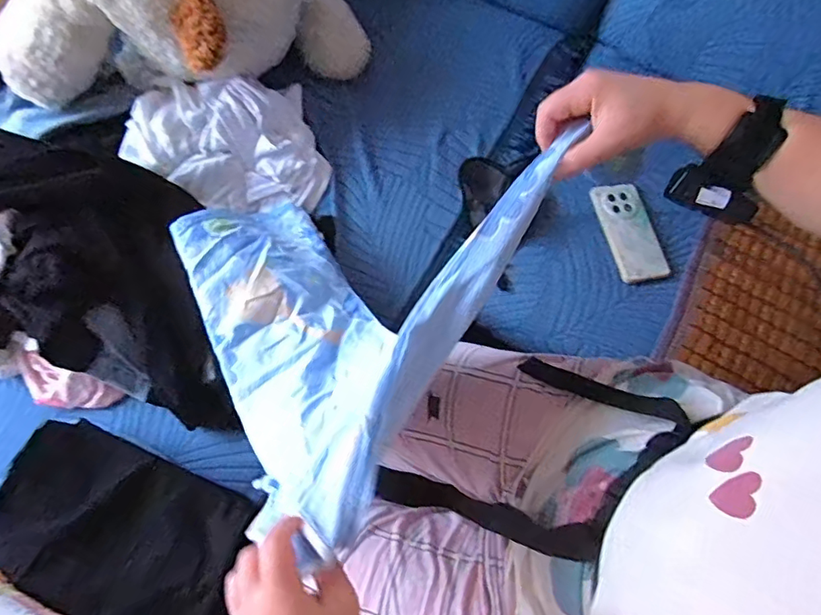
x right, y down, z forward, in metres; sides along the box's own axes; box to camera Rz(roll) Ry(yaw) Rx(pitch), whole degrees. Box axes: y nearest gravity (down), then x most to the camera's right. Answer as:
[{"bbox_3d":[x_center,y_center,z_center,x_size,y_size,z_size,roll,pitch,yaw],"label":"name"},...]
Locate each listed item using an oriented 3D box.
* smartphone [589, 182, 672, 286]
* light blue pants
[{"bbox_3d":[0.340,-0.117,0.812,0.079,0.013,0.166,-14,76,-4],"label":"smartphone"},{"bbox_3d":[-0.127,-0.025,0.565,0.373,0.291,0.377,29,77,7],"label":"light blue pants"}]

